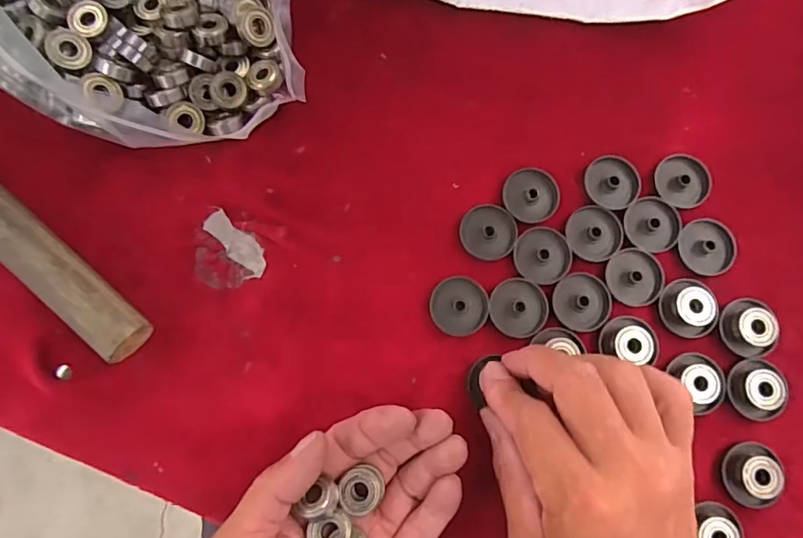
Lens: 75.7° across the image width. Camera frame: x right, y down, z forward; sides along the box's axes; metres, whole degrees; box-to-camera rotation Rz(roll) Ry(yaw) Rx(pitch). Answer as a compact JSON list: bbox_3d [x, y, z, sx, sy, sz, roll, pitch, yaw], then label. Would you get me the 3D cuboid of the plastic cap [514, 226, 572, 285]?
[{"bbox_3d":[0.083,-0.008,0.300,0.032,0.004,0.033,-4,81,-1],"label":"plastic cap"}]

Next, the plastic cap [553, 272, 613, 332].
[{"bbox_3d":[0.104,0.019,0.296,0.033,0.004,0.033,0,81,-1],"label":"plastic cap"}]

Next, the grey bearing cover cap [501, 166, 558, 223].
[{"bbox_3d":[0.078,-0.044,0.308,0.032,0.004,0.033,0,81,-1],"label":"grey bearing cover cap"}]

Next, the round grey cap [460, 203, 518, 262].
[{"bbox_3d":[0.052,-0.022,0.304,0.032,0.007,0.032,0,81,-1],"label":"round grey cap"}]

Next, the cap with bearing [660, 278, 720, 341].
[{"bbox_3d":[0.164,0.022,0.294,0.029,0.009,0.033,-9,81,-2],"label":"cap with bearing"}]

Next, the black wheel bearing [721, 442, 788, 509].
[{"bbox_3d":[0.194,0.113,0.279,0.036,0.010,0.032,23,81,3],"label":"black wheel bearing"}]

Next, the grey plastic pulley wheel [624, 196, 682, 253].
[{"bbox_3d":[0.149,-0.027,0.305,0.032,0.005,0.033,0,81,-1],"label":"grey plastic pulley wheel"}]

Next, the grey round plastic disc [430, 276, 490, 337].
[{"bbox_3d":[0.033,0.021,0.297,0.033,0.007,0.033,0,81,-1],"label":"grey round plastic disc"}]

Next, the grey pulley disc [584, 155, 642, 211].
[{"bbox_3d":[0.127,-0.052,0.309,0.033,0.004,0.033,0,81,-1],"label":"grey pulley disc"}]

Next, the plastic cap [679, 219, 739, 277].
[{"bbox_3d":[0.181,-0.013,0.304,0.034,0.004,0.033,0,81,-1],"label":"plastic cap"}]

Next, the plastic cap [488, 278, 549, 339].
[{"bbox_3d":[0.067,0.022,0.295,0.032,0.004,0.033,0,81,-1],"label":"plastic cap"}]

